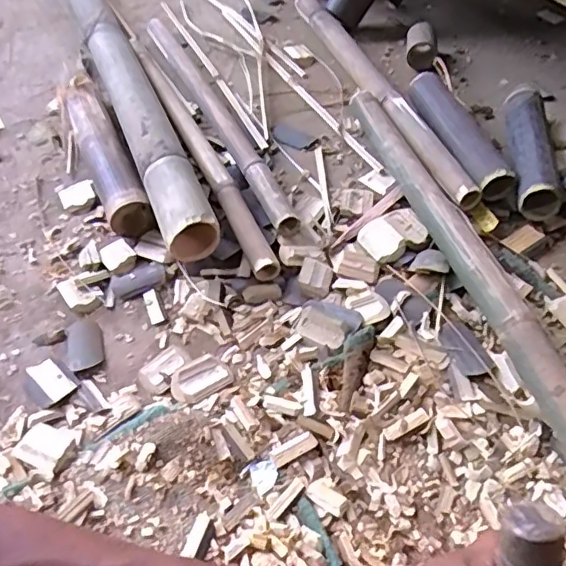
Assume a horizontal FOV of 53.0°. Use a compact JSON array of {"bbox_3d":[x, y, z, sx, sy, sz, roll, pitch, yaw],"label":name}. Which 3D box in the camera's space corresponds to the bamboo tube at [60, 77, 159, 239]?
[{"bbox_3d":[-0.275,-0.199,0.866,0.064,0.064,0.350,-21,53,-14],"label":"bamboo tube"}]

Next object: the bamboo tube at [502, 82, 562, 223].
[{"bbox_3d":[0.362,-0.200,0.836,0.058,0.057,0.261,6,51,8],"label":"bamboo tube"}]

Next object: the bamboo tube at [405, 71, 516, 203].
[{"bbox_3d":[0.263,-0.228,0.866,0.067,0.053,0.269,-13,51,-8],"label":"bamboo tube"}]

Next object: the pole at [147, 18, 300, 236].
[{"bbox_3d":[-0.131,-0.310,0.963,0.051,0.041,0.676,-21,53,-14],"label":"pole"}]

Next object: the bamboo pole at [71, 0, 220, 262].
[{"bbox_3d":[-0.375,-0.527,1.133,0.081,0.094,1.375,-19,52,-12],"label":"bamboo pole"}]

